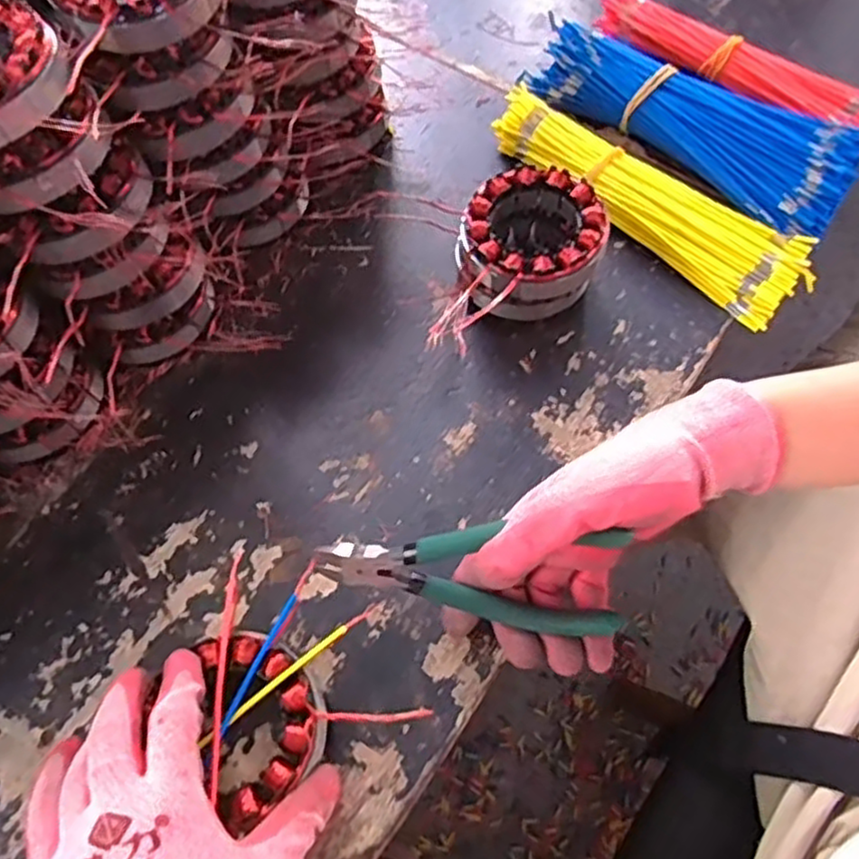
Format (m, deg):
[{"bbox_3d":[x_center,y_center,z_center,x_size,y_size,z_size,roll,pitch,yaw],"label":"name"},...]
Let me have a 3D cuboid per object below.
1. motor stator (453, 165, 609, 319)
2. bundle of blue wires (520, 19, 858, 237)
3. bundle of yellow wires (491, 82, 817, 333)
[{"bbox_3d":[0.063,-0.113,0.462,0.084,0.067,0.083,0,63,0],"label":"motor stator"},{"bbox_3d":[0.187,-0.222,0.527,0.235,0.048,0.092,30,67,14],"label":"bundle of blue wires"},{"bbox_3d":[0.154,-0.164,0.508,0.239,0.034,0.068,41,70,19],"label":"bundle of yellow wires"}]

